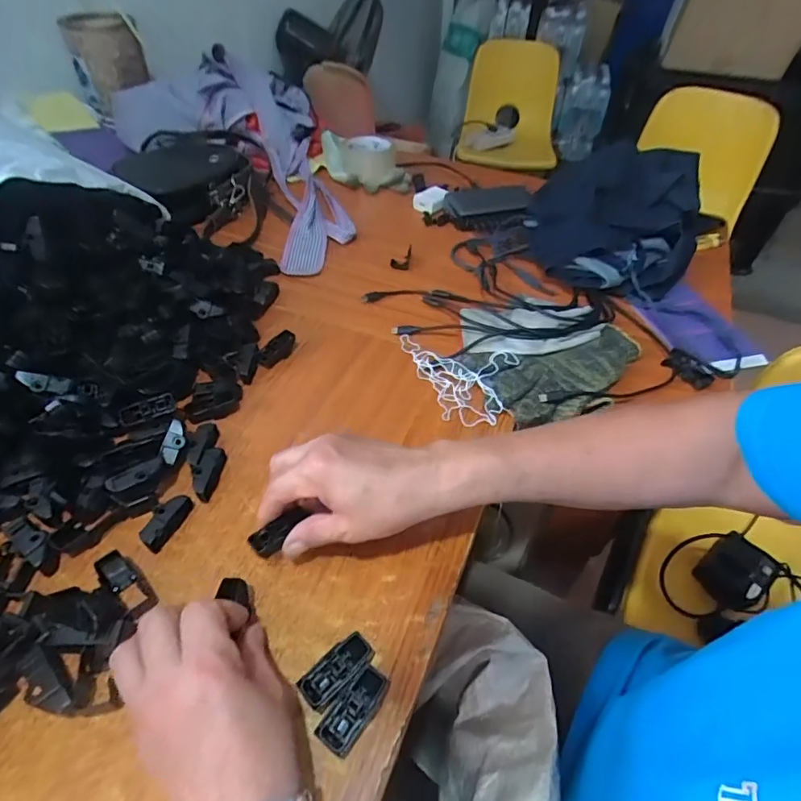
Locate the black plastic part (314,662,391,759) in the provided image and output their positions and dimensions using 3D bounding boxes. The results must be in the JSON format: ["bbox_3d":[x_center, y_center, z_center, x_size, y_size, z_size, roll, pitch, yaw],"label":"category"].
[{"bbox_3d":[-0.028,0.195,0.314,0.023,0.016,0.051,31,54,21],"label":"black plastic part"}]

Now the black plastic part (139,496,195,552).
[{"bbox_3d":[-0.185,0.095,0.394,0.021,0.015,0.046,21,51,14],"label":"black plastic part"}]

